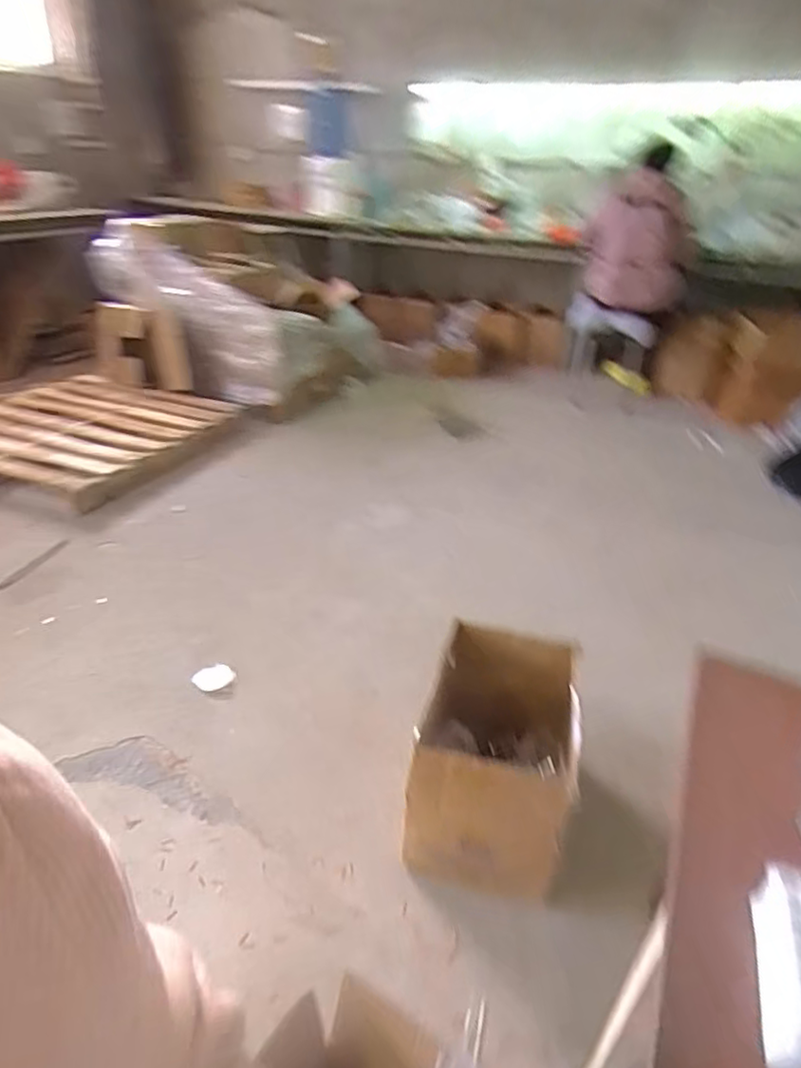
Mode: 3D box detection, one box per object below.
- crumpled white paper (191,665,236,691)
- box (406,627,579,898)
[{"bbox_3d":[-0.462,0.357,1.567,0.101,0.027,0.059,-7,32,-15],"label":"crumpled white paper"},{"bbox_3d":[0.181,0.398,1.219,0.274,0.263,0.425,10,32,13],"label":"box"}]

